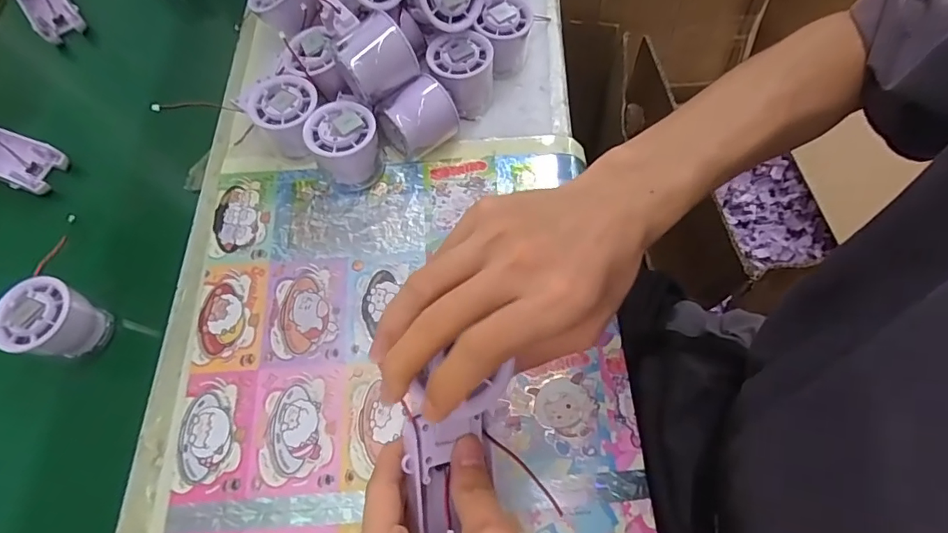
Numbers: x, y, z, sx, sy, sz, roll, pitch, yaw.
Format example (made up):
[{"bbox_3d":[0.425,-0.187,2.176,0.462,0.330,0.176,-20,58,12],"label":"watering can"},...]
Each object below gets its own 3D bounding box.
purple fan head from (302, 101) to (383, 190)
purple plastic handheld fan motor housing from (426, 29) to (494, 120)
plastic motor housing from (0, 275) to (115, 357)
[{"bbox_3d":[-0.110,-0.104,0.431,0.056,0.059,0.053,-1,67,3],"label":"purple fan head"},{"bbox_3d":[-0.011,-0.178,0.459,0.056,0.059,0.053,0,67,3],"label":"purple plastic handheld fan motor housing"},{"bbox_3d":[-0.339,0.046,0.402,0.047,0.062,0.056,8,68,6],"label":"plastic motor housing"}]

